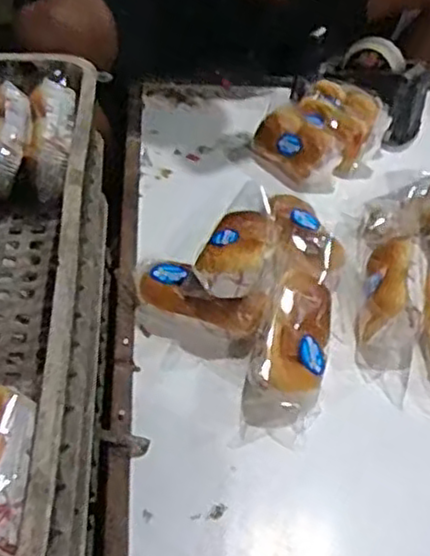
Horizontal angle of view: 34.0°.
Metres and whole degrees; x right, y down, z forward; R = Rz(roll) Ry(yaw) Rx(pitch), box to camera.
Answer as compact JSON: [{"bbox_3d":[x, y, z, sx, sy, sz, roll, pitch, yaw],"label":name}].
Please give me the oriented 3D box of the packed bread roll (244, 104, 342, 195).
[{"bbox_3d":[0.112,-0.182,0.970,0.080,0.060,0.132,-20,48,-23],"label":"packed bread roll"}]

